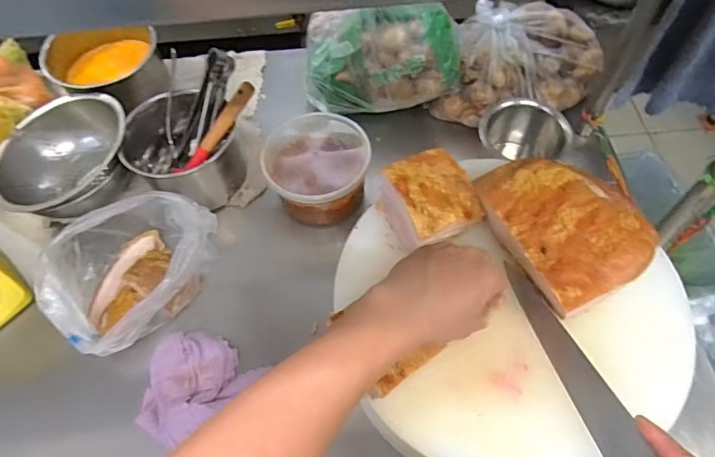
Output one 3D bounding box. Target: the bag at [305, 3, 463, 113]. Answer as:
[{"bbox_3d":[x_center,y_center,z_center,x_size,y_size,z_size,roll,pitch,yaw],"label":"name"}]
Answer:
[{"bbox_3d":[0.034,-0.250,0.719,0.242,0.136,0.104,3,59,4],"label":"bag"}]

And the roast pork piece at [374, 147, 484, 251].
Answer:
[{"bbox_3d":[0.078,-0.030,0.538,0.095,0.064,0.093,-23,61,-11],"label":"roast pork piece"}]

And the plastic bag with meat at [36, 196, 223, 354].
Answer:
[{"bbox_3d":[-0.282,0.041,0.602,0.209,0.115,0.154,-36,64,-18],"label":"plastic bag with meat"}]

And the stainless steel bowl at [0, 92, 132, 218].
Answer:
[{"bbox_3d":[-0.419,-0.096,0.692,0.199,0.092,0.186,-26,61,-13],"label":"stainless steel bowl"}]

